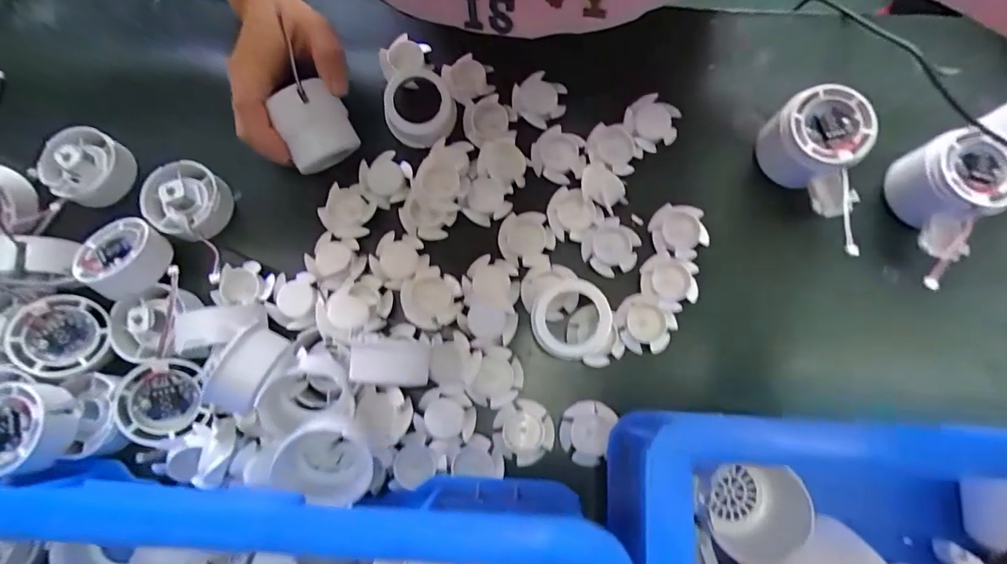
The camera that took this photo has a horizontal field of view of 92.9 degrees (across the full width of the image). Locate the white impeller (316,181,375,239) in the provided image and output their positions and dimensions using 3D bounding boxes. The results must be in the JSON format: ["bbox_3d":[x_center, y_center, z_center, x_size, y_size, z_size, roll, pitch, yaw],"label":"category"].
[{"bbox_3d":[-0.116,-0.052,0.357,0.039,0.009,0.039,0,78,1],"label":"white impeller"}]

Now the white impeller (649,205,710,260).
[{"bbox_3d":[0.128,-0.037,0.350,0.041,0.012,0.037,15,79,5],"label":"white impeller"}]

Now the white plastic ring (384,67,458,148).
[{"bbox_3d":[-0.062,-0.132,0.358,0.046,0.028,0.051,26,80,7],"label":"white plastic ring"}]

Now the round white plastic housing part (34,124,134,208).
[{"bbox_3d":[-0.323,-0.089,0.370,0.059,0.038,0.055,0,78,1],"label":"round white plastic housing part"}]

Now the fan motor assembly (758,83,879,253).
[{"bbox_3d":[0.217,-0.079,0.337,0.056,0.050,0.098,1,78,2],"label":"fan motor assembly"}]

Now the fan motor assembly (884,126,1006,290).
[{"bbox_3d":[0.308,-0.053,0.336,0.066,0.061,0.099,0,78,2],"label":"fan motor assembly"}]

